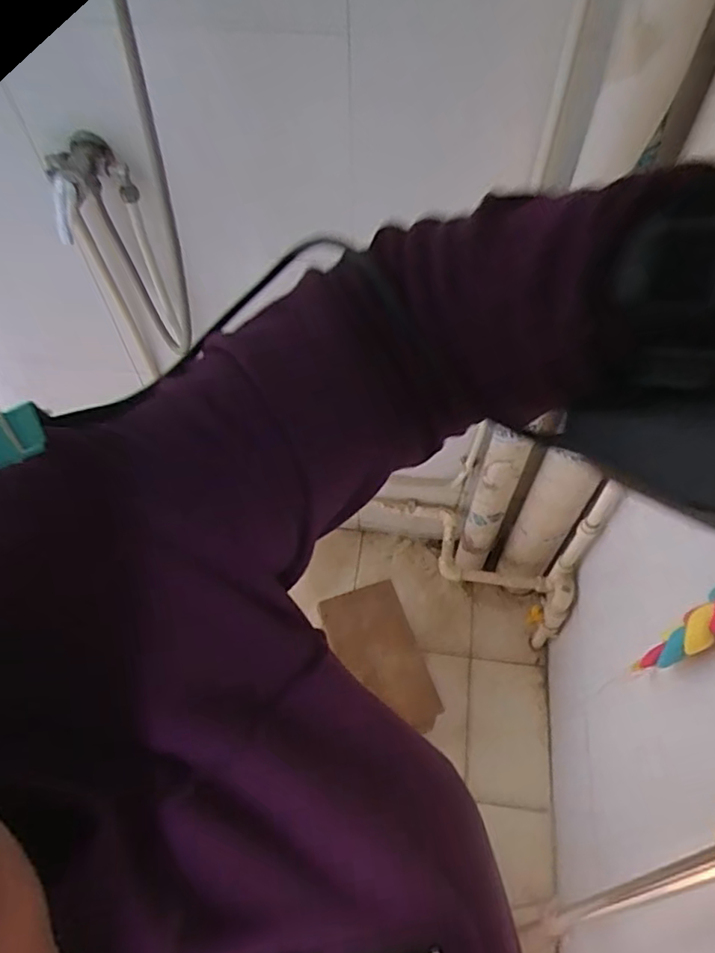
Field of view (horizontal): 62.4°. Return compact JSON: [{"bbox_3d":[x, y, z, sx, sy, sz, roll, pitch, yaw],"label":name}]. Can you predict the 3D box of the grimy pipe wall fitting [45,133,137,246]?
[{"bbox_3d":[-0.373,-0.401,0.810,0.121,0.124,0.079,-24,59,-15],"label":"grimy pipe wall fitting"}]

